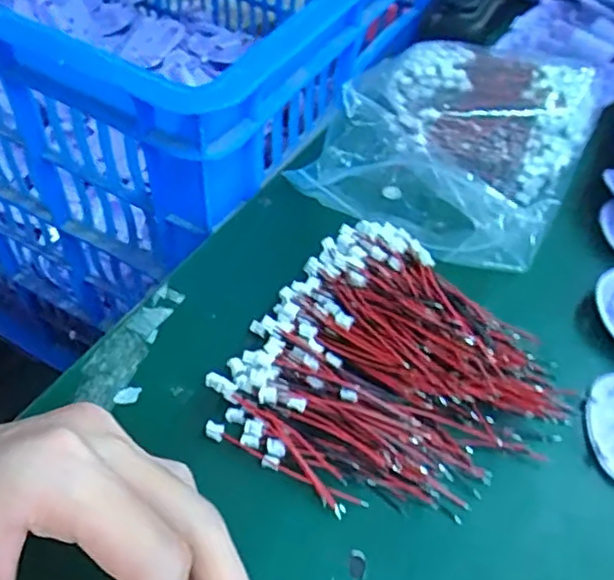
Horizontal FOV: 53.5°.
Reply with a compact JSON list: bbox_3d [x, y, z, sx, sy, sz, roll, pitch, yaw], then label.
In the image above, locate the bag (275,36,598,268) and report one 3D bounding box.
[{"bbox_3d":[0.082,-0.086,0.341,0.131,0.034,0.159,29,56,17],"label":"bag"}]

